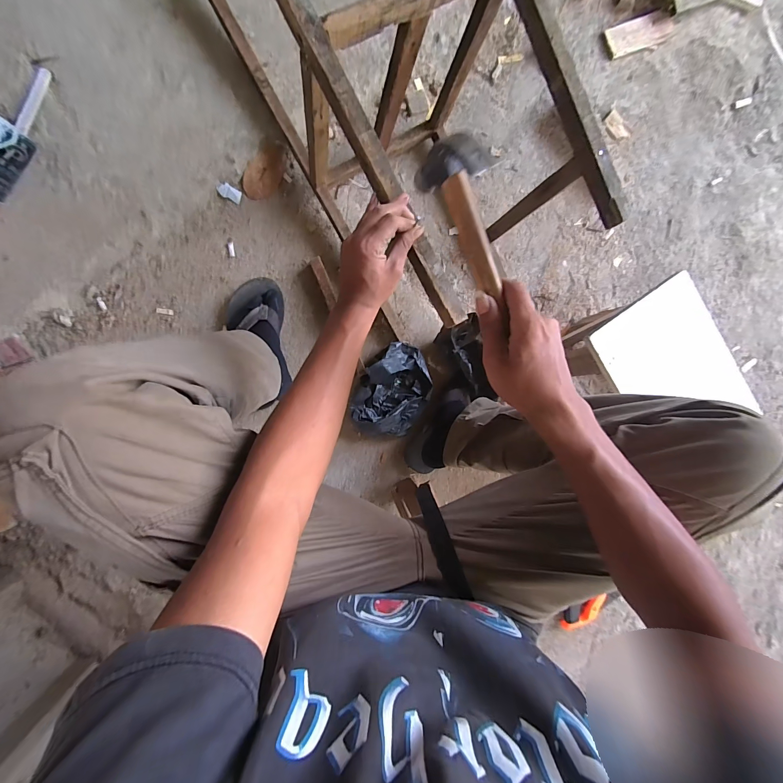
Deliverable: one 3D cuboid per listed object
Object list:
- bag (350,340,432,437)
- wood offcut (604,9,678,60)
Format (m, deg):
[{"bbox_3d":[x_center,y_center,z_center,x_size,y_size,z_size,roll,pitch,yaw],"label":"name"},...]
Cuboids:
[{"bbox_3d":[0.008,-0.003,0.729,0.149,0.076,0.201,24,90,-9],"label":"bag"},{"bbox_3d":[0.583,-0.827,0.779,0.186,0.019,0.065,-20,98,-5],"label":"wood offcut"}]

